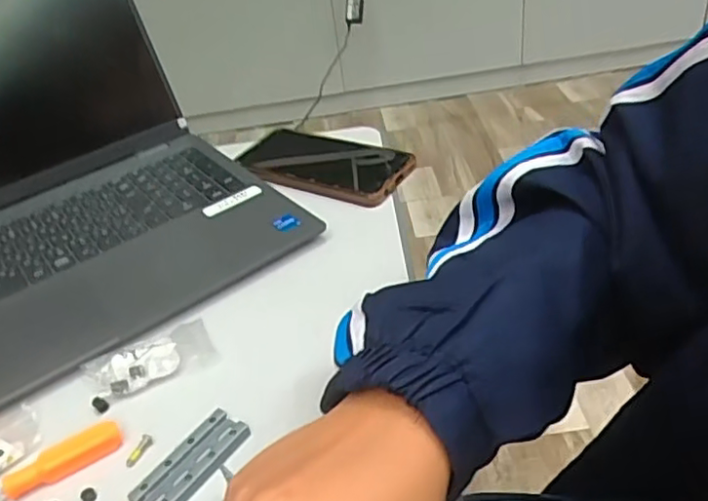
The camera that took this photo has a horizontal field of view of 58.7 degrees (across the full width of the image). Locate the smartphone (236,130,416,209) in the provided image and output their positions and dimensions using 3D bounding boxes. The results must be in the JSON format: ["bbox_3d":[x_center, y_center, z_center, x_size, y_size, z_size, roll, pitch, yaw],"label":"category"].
[{"bbox_3d":[-0.027,-0.077,0.554,0.153,0.016,0.090,19,45,29],"label":"smartphone"}]

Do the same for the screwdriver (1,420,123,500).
[{"bbox_3d":[-0.155,0.113,0.336,0.059,0.012,0.018,-31,44,-28],"label":"screwdriver"}]

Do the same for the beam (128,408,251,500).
[{"bbox_3d":[-0.085,0.110,0.327,0.027,0.006,0.064,21,46,31],"label":"beam"}]

